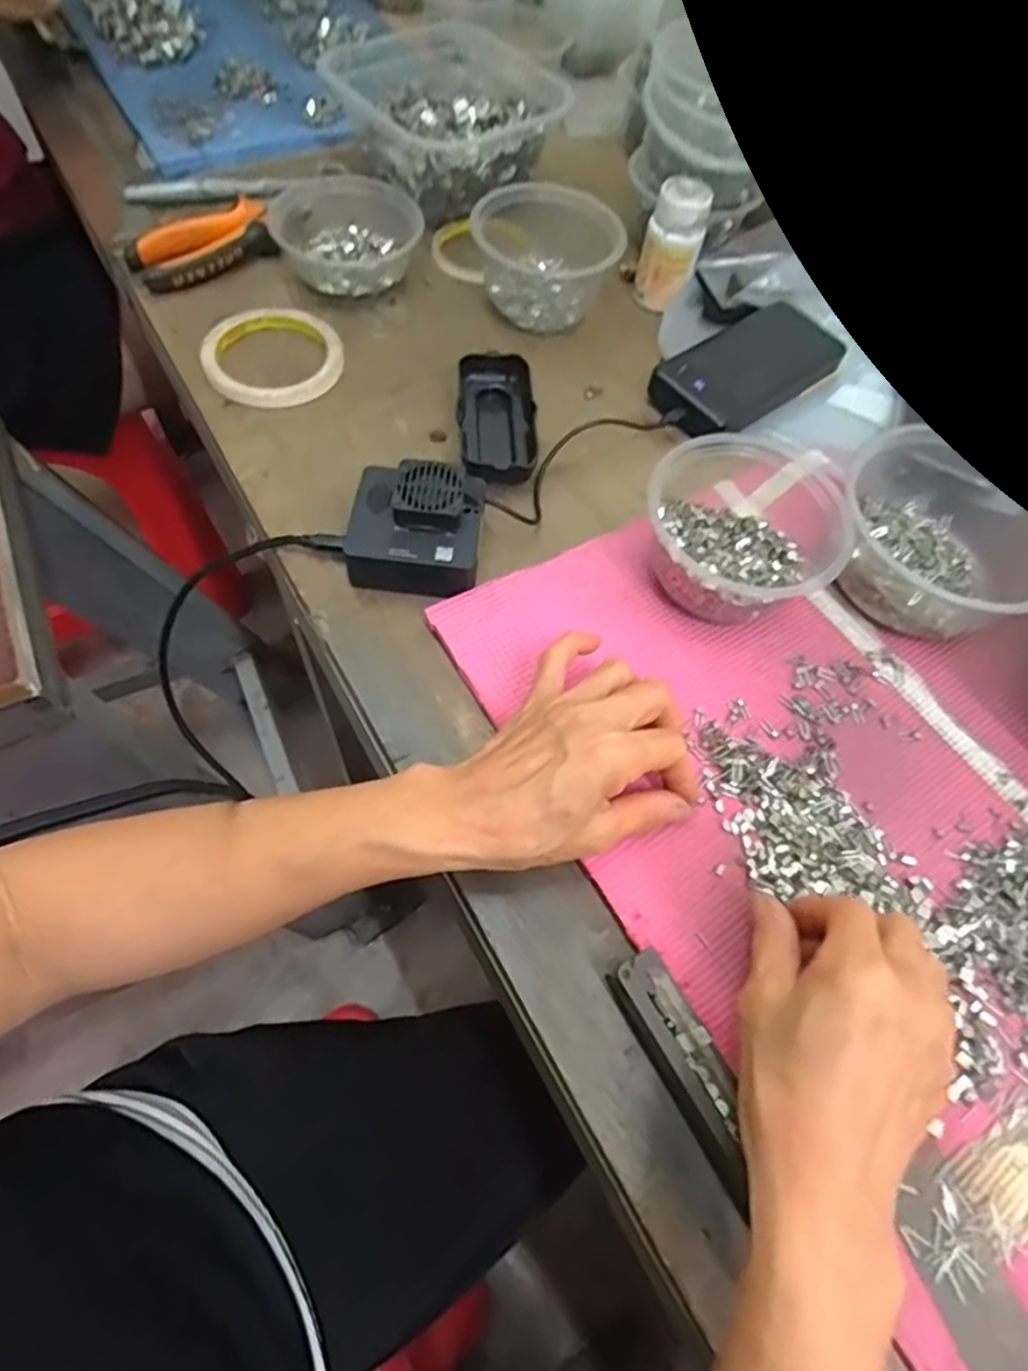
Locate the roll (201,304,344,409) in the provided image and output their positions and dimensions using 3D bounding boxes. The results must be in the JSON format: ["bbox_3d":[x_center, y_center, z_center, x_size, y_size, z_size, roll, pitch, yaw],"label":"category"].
[{"bbox_3d":[-0.175,-0.241,0.509,0.095,0.014,0.093,1,63,-3],"label":"roll"}]

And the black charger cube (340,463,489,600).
[{"bbox_3d":[-0.059,-0.096,0.426,0.081,0.044,0.074,11,63,2],"label":"black charger cube"}]

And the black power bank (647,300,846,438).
[{"bbox_3d":[0.177,-0.243,0.529,0.166,0.022,0.071,-35,70,-19],"label":"black power bank"}]

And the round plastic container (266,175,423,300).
[{"bbox_3d":[-0.132,-0.364,0.561,0.117,0.039,0.117,1,63,-3],"label":"round plastic container"}]

